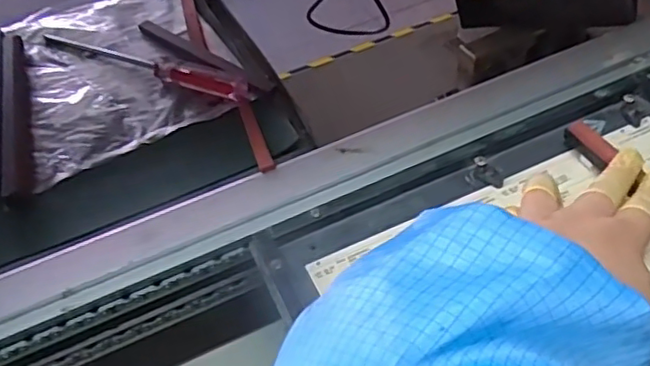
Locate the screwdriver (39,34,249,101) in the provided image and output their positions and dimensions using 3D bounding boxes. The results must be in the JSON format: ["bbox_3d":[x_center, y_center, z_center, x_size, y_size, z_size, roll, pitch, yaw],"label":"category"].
[{"bbox_3d":[-0.157,-0.102,0.509,0.221,0.016,0.024,20,53,20],"label":"screwdriver"}]

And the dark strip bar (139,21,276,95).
[{"bbox_3d":[-0.104,-0.107,0.509,0.171,0.009,0.017,33,58,28],"label":"dark strip bar"}]

